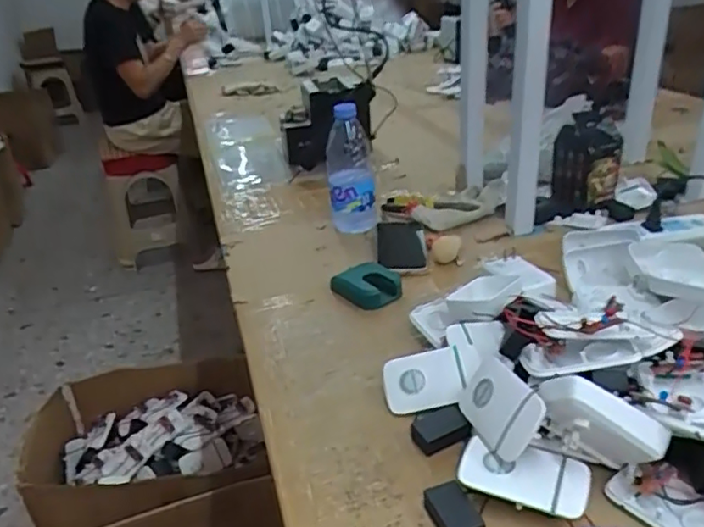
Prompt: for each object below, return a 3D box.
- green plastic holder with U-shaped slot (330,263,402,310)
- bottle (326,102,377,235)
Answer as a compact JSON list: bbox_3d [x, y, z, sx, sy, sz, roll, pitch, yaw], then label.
[{"bbox_3d":[0.024,0.029,0.795,0.075,0.028,0.076,-3,27,2],"label":"green plastic holder with U-shaped slot"},{"bbox_3d":[-0.003,-0.148,0.969,0.074,0.184,0.064,-3,27,3],"label":"bottle"}]

